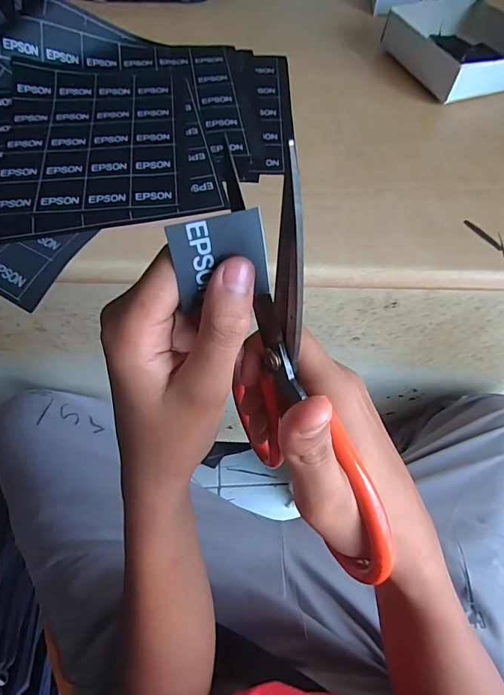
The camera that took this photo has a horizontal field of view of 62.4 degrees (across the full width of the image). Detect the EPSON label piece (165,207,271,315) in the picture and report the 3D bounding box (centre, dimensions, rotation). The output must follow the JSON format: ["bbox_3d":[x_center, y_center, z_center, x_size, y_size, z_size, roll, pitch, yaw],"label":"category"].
[{"bbox_3d":[-0.012,-0.036,0.171,0.039,0.035,0.004,-17,26,-17],"label":"EPSON label piece"}]

